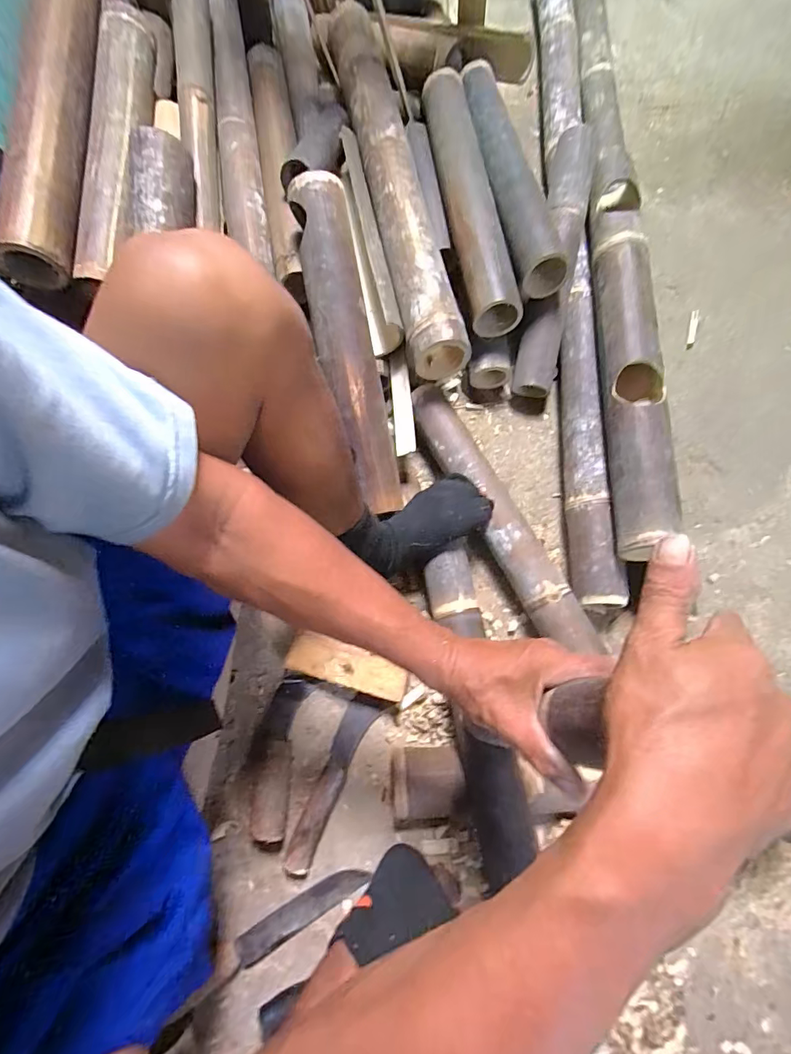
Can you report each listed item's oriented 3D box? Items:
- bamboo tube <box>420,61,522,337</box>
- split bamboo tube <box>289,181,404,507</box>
[{"bbox_3d":[0.110,-0.552,0.740,0.081,0.084,0.520,-10,74,-2],"label":"bamboo tube"},{"bbox_3d":[-0.070,-0.261,0.634,0.091,0.052,0.483,-13,98,-2],"label":"split bamboo tube"}]

